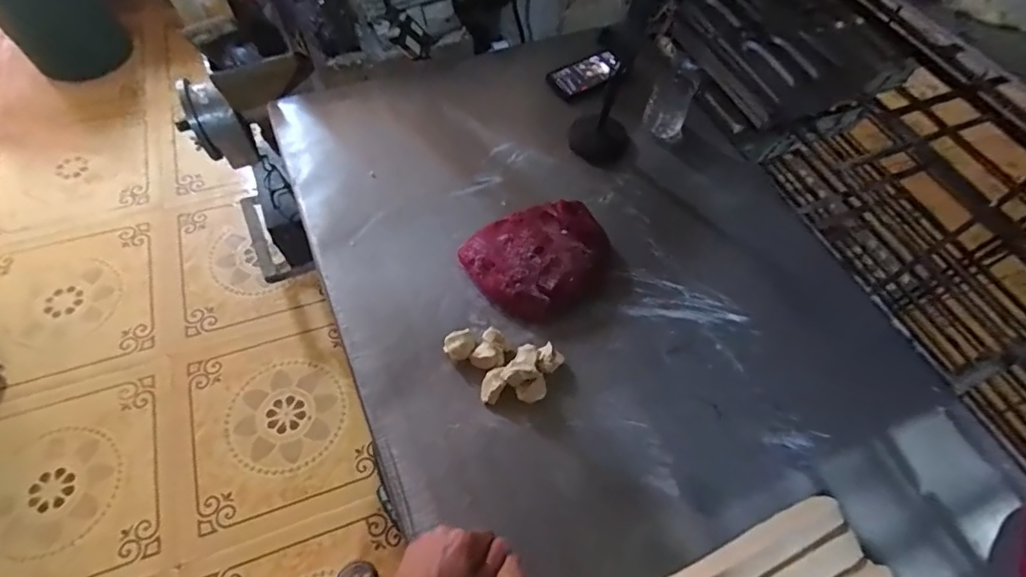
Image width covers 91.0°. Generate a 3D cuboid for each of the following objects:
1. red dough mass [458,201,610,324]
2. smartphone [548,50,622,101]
[{"bbox_3d":[0.047,-0.046,0.789,0.219,0.048,0.173,-26,65,-18],"label":"red dough mass"},{"bbox_3d":[0.153,-0.442,1.042,0.159,0.015,0.089,-29,63,-14],"label":"smartphone"}]

